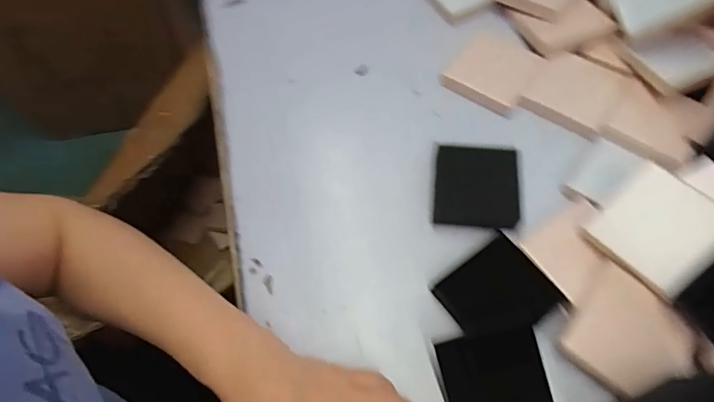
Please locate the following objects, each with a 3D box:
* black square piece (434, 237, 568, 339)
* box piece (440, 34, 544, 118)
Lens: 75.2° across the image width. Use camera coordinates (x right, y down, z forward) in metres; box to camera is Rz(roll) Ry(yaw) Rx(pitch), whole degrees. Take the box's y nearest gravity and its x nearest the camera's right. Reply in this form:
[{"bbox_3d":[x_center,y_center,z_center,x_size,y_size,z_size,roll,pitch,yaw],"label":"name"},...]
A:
[{"bbox_3d":[0.109,0.073,0.357,0.074,0.014,0.066,-36,76,-9],"label":"black square piece"},{"bbox_3d":[0.132,-0.126,0.455,0.075,0.013,0.075,33,69,18],"label":"box piece"}]

